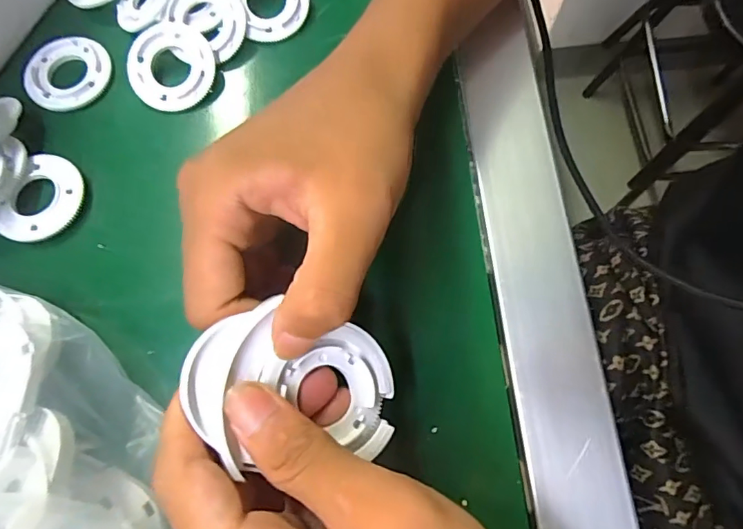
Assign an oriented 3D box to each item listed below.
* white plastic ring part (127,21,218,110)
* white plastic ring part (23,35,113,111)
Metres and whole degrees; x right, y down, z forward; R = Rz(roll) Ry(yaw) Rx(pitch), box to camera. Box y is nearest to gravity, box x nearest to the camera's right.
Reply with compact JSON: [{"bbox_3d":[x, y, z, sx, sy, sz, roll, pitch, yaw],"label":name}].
[{"bbox_3d":[-0.100,-0.099,0.249,0.044,0.006,0.041,0,92,-2],"label":"white plastic ring part"},{"bbox_3d":[-0.154,-0.098,0.251,0.039,0.005,0.041,-11,73,-2],"label":"white plastic ring part"}]

